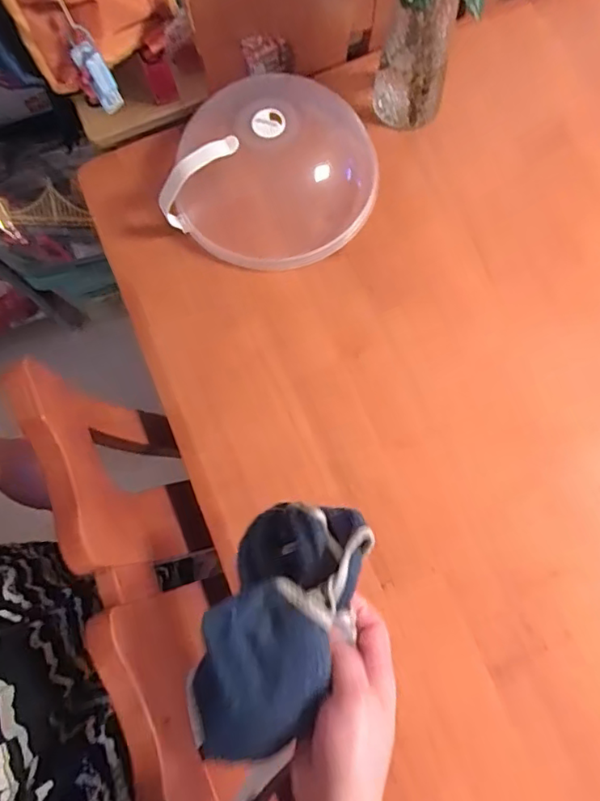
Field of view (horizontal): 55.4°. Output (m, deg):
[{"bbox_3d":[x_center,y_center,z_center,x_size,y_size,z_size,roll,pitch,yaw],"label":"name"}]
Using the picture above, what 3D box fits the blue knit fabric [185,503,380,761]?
[{"bbox_3d":[-0.016,0.159,0.405,0.088,0.090,0.176,17,77,6],"label":"blue knit fabric"}]

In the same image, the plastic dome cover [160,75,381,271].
[{"bbox_3d":[-0.026,-0.280,0.669,0.220,0.102,0.223,14,77,5],"label":"plastic dome cover"}]

